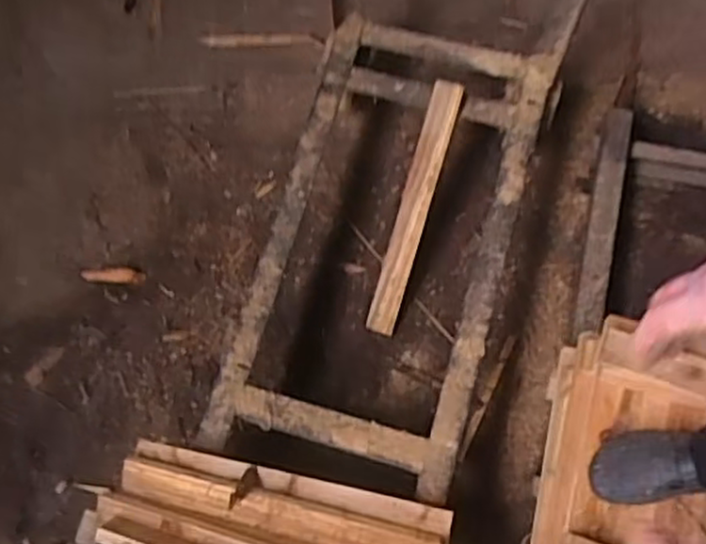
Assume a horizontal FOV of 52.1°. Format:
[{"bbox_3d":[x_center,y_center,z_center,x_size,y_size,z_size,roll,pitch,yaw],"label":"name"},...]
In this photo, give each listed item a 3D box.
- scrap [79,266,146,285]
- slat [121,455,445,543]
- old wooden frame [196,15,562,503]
[{"bbox_3d":[-0.485,0.006,1.466,0.127,0.010,0.034,3,72,0],"label":"scrap"},{"bbox_3d":[-0.106,0.351,1.055,0.476,0.030,0.054,13,72,6],"label":"slat"},{"bbox_3d":[0.063,-0.041,1.341,0.410,0.248,0.801,17,72,7],"label":"old wooden frame"}]

